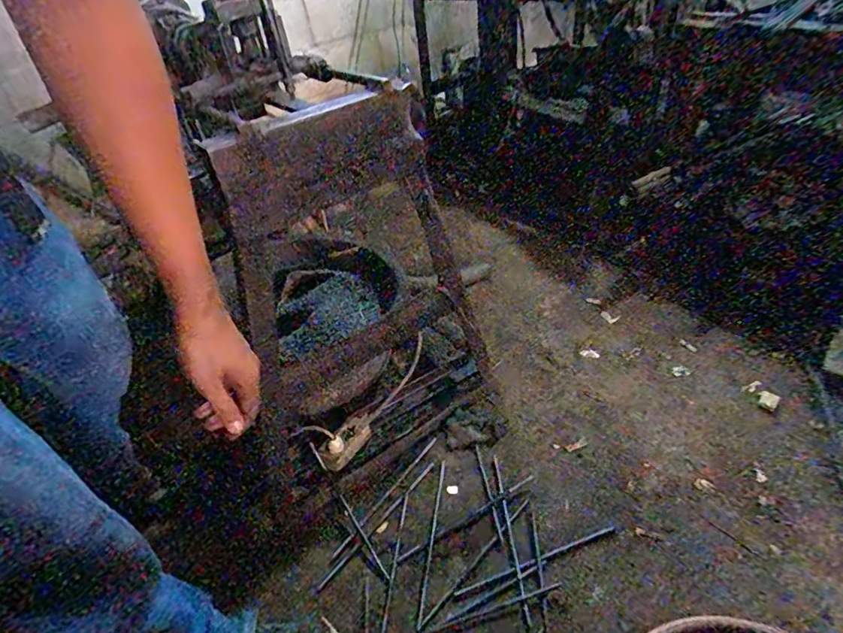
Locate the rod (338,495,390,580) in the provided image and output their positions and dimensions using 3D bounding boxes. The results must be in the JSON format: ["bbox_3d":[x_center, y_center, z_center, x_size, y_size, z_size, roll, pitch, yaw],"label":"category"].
[{"bbox_3d":[-0.108,0.407,0.899,0.008,0.007,0.173,-28,59,-23],"label":"rod"}]

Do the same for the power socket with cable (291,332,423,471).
[{"bbox_3d":[-0.107,0.175,1.063,0.097,0.055,0.356,22,47,32],"label":"power socket with cable"}]

